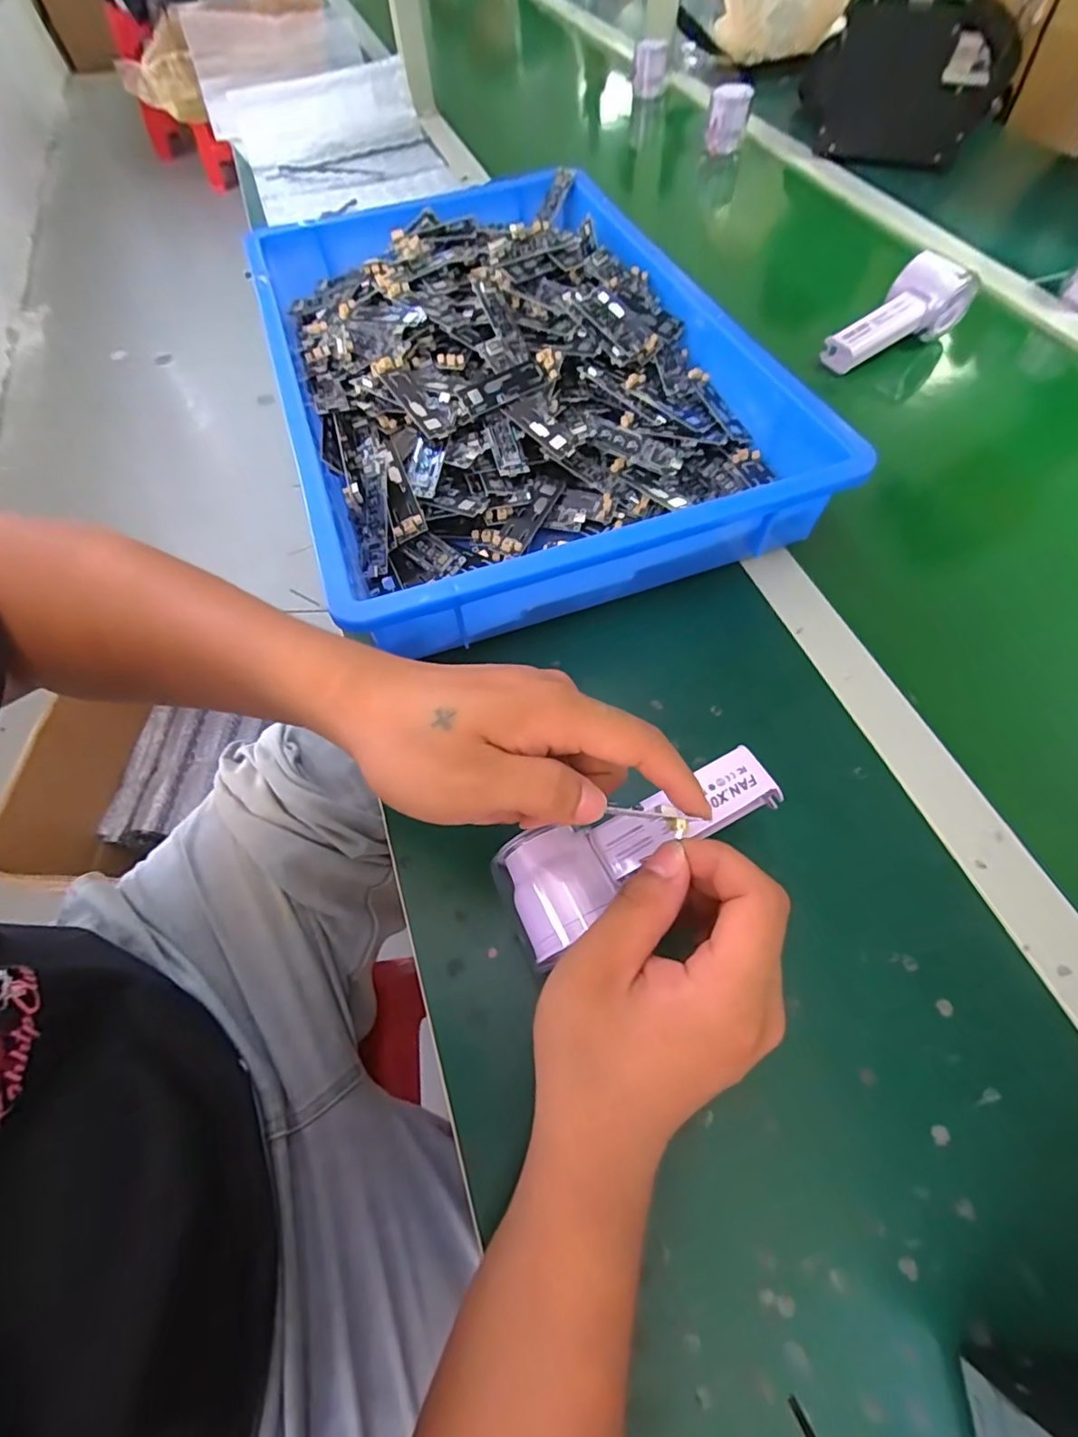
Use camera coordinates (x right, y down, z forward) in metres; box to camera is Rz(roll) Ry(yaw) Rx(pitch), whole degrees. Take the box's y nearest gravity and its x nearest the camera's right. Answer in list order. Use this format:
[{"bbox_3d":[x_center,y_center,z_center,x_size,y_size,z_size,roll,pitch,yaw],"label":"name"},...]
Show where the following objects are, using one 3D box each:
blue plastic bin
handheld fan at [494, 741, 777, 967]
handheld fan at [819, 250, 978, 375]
[{"bbox_3d":[-0.031,-0.316,0.500,0.364,0.084,0.559,-18,62,-6],"label":"blue plastic bin"},{"bbox_3d":[0.053,0.067,0.287,0.147,0.062,0.056,-26,63,-7],"label":"handheld fan"},{"bbox_3d":[0.347,-0.390,0.538,0.148,0.050,0.065,-33,64,-13],"label":"handheld fan"}]

